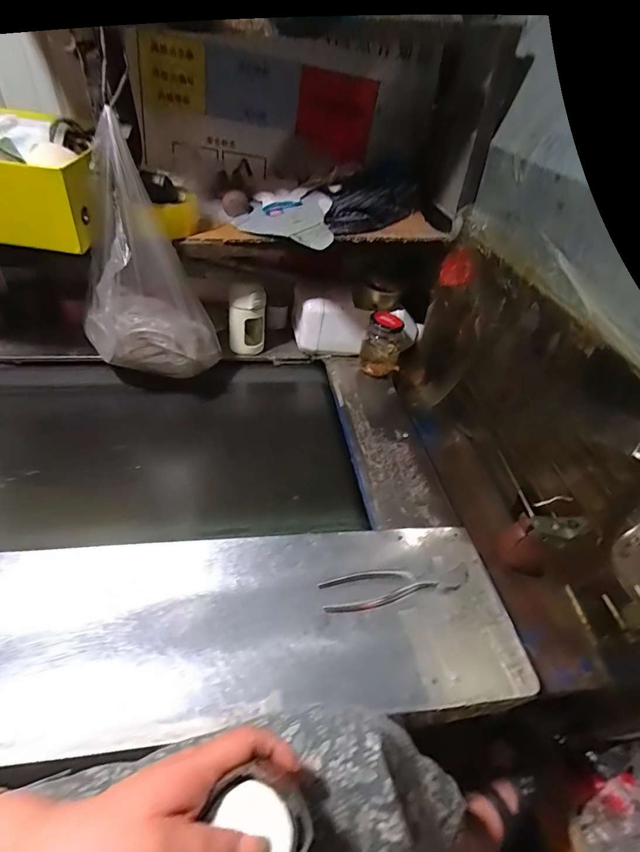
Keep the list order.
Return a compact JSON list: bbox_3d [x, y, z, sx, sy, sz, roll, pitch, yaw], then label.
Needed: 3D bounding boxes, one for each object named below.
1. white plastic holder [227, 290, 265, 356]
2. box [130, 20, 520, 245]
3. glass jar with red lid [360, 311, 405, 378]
[{"bbox_3d":[-0.155,-0.215,0.942,0.075,0.138,0.043,0,42,-7],"label":"white plastic holder"},{"bbox_3d":[-0.020,-0.512,0.800,0.611,0.270,0.410,-2,42,-9],"label":"box"},{"bbox_3d":[0.133,-0.169,0.949,0.084,0.144,0.066,8,41,2],"label":"glass jar with red lid"}]

